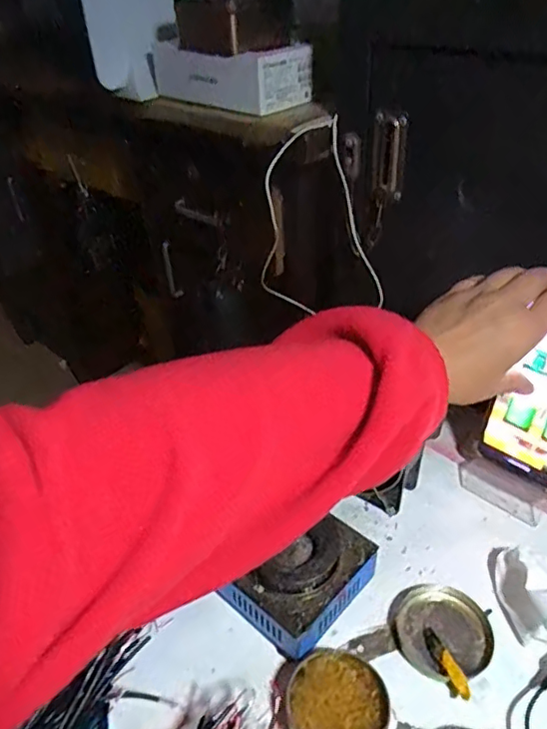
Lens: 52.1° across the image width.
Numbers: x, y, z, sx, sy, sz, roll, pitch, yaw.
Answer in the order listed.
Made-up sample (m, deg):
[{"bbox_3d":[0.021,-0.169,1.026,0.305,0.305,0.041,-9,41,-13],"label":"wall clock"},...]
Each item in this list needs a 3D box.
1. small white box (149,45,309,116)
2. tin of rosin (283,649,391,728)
[{"bbox_3d":[-0.049,-0.330,0.633,0.184,0.064,0.092,29,48,35],"label":"small white box"},{"bbox_3d":[0.040,0.215,0.353,0.067,0.034,0.063,-2,38,2],"label":"tin of rosin"}]

